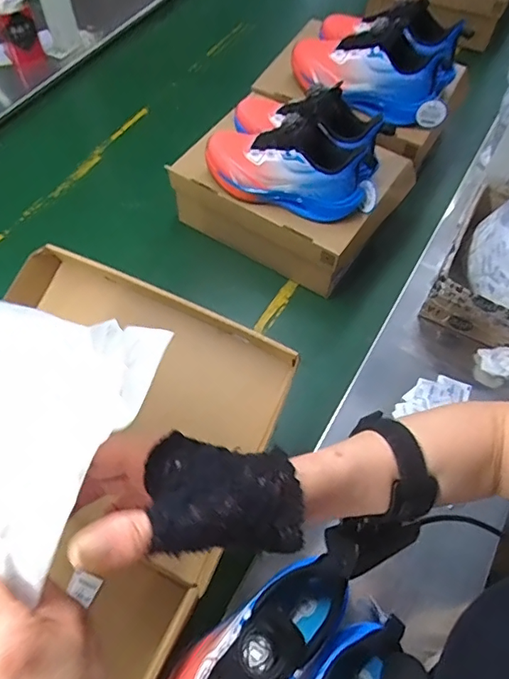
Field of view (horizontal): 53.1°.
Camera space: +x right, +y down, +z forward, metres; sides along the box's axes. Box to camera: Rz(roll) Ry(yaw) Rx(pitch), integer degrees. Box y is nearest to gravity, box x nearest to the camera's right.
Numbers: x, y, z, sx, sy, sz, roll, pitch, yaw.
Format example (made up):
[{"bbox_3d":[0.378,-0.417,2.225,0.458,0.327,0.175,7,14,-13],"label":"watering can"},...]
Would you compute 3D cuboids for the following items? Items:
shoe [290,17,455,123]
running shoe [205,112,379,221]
[{"bbox_3d":[0.180,-0.449,0.825,0.257,0.100,0.102,32,64,17],"label":"shoe"},{"bbox_3d":[0.043,-0.253,0.713,0.243,0.105,0.089,21,61,11],"label":"running shoe"}]

